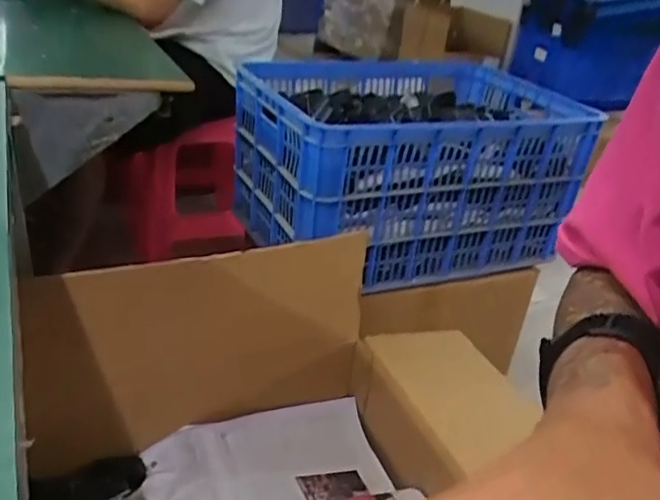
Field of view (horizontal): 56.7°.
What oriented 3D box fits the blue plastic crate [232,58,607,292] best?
[{"bbox_3d":[0.136,-0.175,1.187,0.554,0.281,0.411,-7,32,-23],"label":"blue plastic crate"}]

